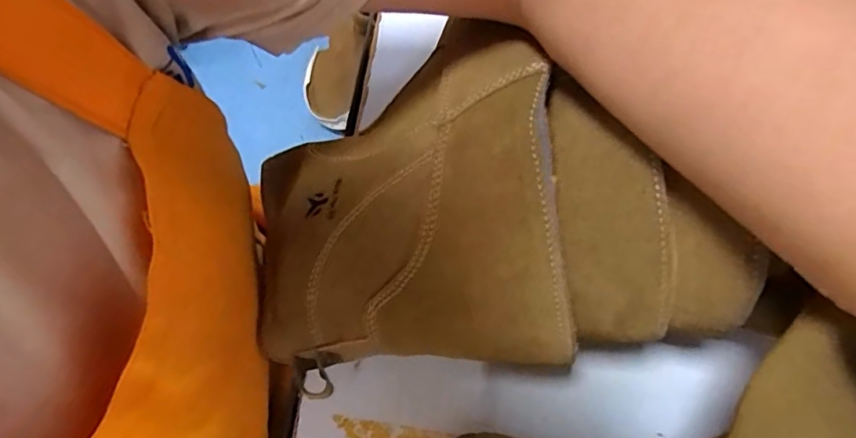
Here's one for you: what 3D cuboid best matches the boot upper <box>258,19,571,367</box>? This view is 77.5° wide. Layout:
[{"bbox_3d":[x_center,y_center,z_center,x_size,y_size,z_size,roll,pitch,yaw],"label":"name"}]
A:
[{"bbox_3d":[-0.020,-0.006,0.252,0.158,0.060,0.148,-4,98,20],"label":"boot upper"}]

